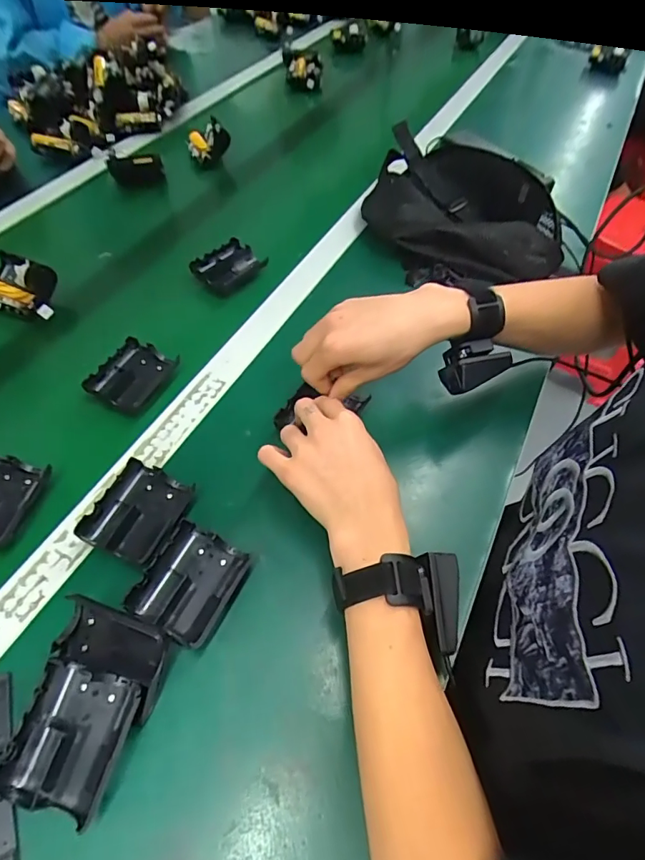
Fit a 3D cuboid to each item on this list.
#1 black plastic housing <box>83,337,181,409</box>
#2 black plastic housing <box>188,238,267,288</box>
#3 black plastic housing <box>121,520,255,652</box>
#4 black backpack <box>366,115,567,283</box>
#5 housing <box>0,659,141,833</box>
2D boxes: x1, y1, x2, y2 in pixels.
[{"bbox_3d":[-0.199,-0.058,0.502,0.066,0.018,0.079,25,57,13],"label":"black plastic housing"},{"bbox_3d":[-0.121,-0.213,0.617,0.081,0.018,0.068,-37,65,-26],"label":"black plastic housing"},{"bbox_3d":[-0.101,0.119,0.368,0.069,0.027,0.077,22,56,11],"label":"black plastic housing"},{"bbox_3d":[0.197,-0.318,0.673,0.261,0.083,0.288,12,55,4],"label":"black backpack"},{"bbox_3d":[-0.160,0.199,0.307,0.066,0.032,0.077,14,55,5],"label":"housing"}]

